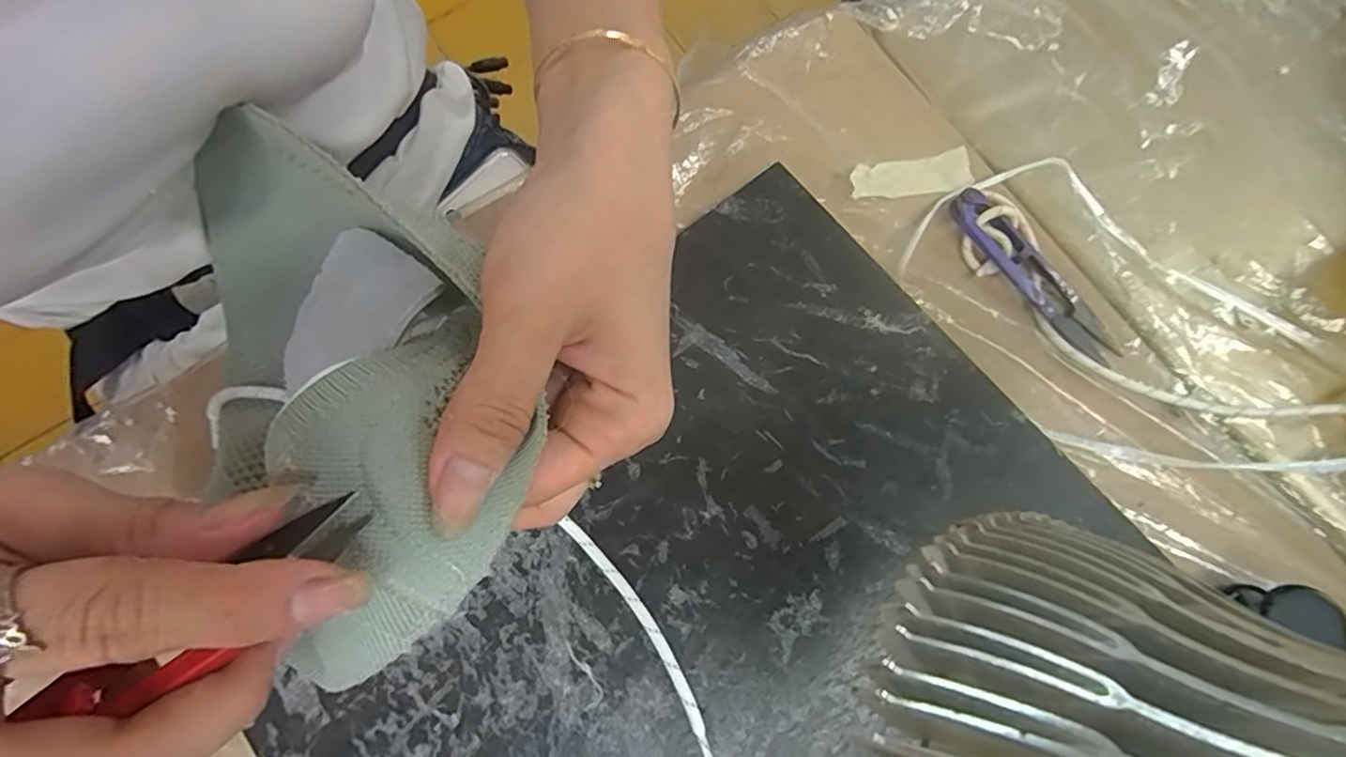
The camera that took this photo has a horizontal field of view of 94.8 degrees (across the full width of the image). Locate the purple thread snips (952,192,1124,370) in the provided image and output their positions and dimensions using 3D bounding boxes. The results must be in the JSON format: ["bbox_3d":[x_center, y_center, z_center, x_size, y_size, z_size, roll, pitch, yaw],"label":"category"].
[{"bbox_3d":[0.168,-0.049,0.285,0.021,0.012,0.097,-37,76,-8],"label":"purple thread snips"}]

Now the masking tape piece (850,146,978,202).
[{"bbox_3d":[0.117,-0.100,0.305,0.060,0.006,0.021,-5,71,-6],"label":"masking tape piece"}]

